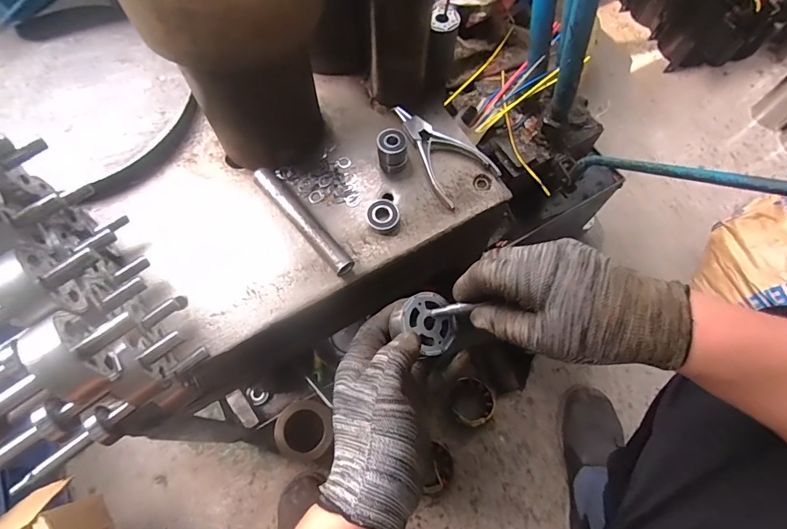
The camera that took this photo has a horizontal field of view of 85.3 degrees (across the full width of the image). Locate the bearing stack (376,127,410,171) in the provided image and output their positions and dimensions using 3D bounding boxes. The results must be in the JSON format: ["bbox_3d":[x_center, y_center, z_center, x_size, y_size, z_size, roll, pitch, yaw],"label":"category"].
[{"bbox_3d":[0.000,-0.121,0.454,0.032,0.034,0.029,-8,67,-4],"label":"bearing stack"}]

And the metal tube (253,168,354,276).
[{"bbox_3d":[-0.091,-0.046,0.424,0.020,0.015,0.142,-39,73,-15],"label":"metal tube"}]

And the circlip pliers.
[{"bbox_3d":[0.049,-0.128,0.464,0.068,0.012,0.131,-32,71,-13],"label":"circlip pliers"}]

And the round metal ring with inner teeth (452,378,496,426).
[{"bbox_3d":[0.138,0.247,0.768,0.080,0.045,0.075,0,67,-1],"label":"round metal ring with inner teeth"}]

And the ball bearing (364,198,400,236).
[{"bbox_3d":[-0.011,-0.048,0.432,0.033,0.013,0.034,-20,69,-9],"label":"ball bearing"}]

